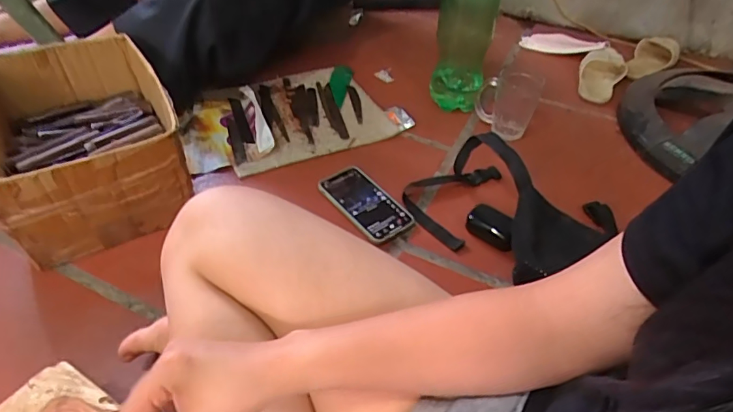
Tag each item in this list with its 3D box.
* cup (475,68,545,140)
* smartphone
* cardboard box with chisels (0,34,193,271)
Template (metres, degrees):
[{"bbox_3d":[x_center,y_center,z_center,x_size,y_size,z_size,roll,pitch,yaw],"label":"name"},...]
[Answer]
[{"bbox_3d":[0.259,-0.190,0.873,0.111,0.112,0.065,19,48,16],"label":"cup"},{"bbox_3d":[-0.005,-0.006,0.733,0.084,0.016,0.157,-21,48,-30],"label":"smartphone"},{"bbox_3d":[-0.432,-0.111,0.705,0.254,0.123,0.339,-22,50,-22],"label":"cardboard box with chisels"}]

